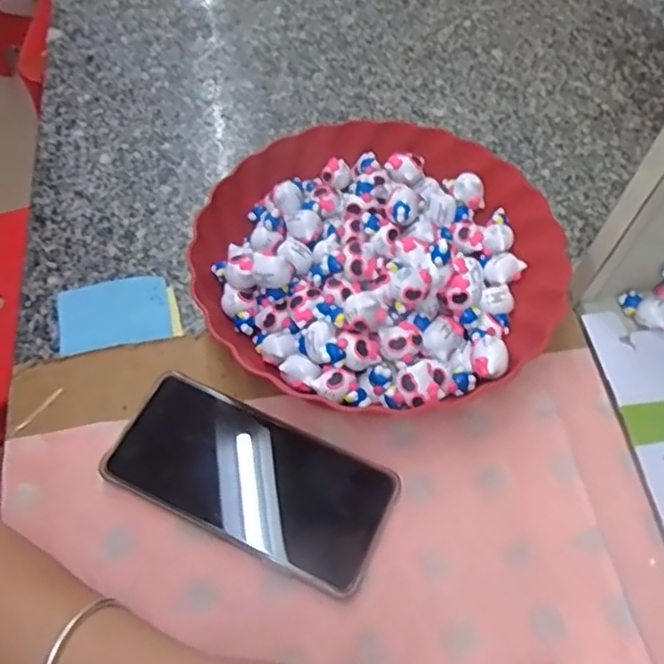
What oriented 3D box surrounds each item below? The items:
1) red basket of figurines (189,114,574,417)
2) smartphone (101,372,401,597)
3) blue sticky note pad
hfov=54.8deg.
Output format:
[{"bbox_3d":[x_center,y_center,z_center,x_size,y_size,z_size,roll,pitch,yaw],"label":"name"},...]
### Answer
[{"bbox_3d":[0.033,-0.056,0.440,0.237,0.065,0.232,0,57,1],"label":"red basket of figurines"},{"bbox_3d":[-0.047,0.086,0.383,0.162,0.011,0.077,24,62,9],"label":"smartphone"},{"bbox_3d":[-0.152,-0.015,0.453,0.081,0.005,0.057,-11,57,-6],"label":"blue sticky note pad"}]

